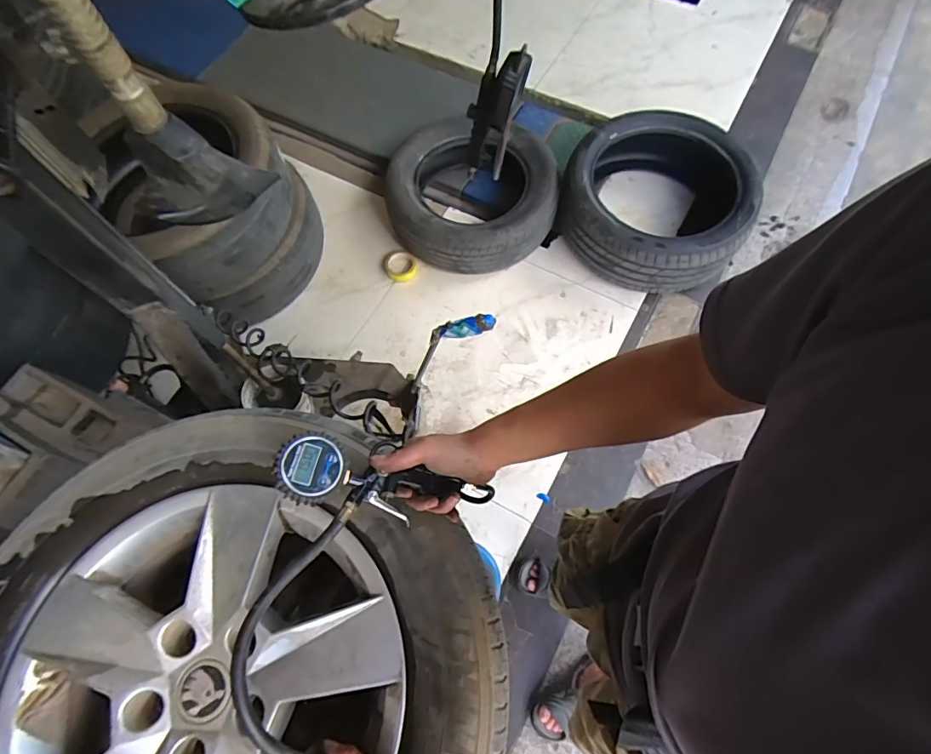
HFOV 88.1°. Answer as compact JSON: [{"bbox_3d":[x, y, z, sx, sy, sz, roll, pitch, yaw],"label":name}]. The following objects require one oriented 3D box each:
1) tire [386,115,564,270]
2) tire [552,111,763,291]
[{"bbox_3d":[0.016,-0.614,1.623,0.539,0.220,0.530,-1,68,1],"label":"tire"},{"bbox_3d":[0.610,-0.566,1.577,0.584,0.236,0.563,-1,68,1],"label":"tire"}]

